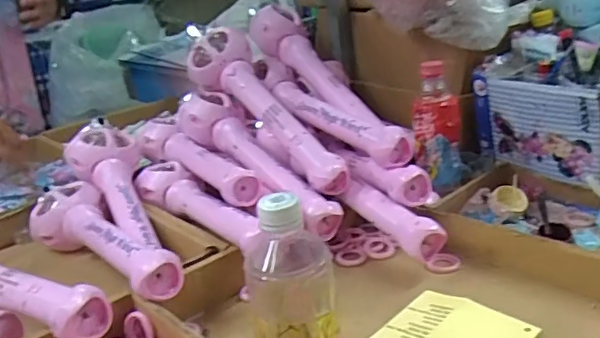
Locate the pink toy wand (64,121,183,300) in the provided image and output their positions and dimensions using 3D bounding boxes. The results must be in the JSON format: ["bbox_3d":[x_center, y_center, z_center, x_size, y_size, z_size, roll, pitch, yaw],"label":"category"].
[{"bbox_3d":[-0.226,0.033,0.701,0.096,0.091,0.391,-15,22,-20],"label":"pink toy wand"}]

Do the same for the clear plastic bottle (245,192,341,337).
[{"bbox_3d":[-0.004,0.108,0.431,0.064,0.179,0.060,-7,21,-5],"label":"clear plastic bottle"}]

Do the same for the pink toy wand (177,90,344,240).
[{"bbox_3d":[-0.067,-0.020,0.761,0.067,0.062,0.342,-20,41,-32],"label":"pink toy wand"}]

